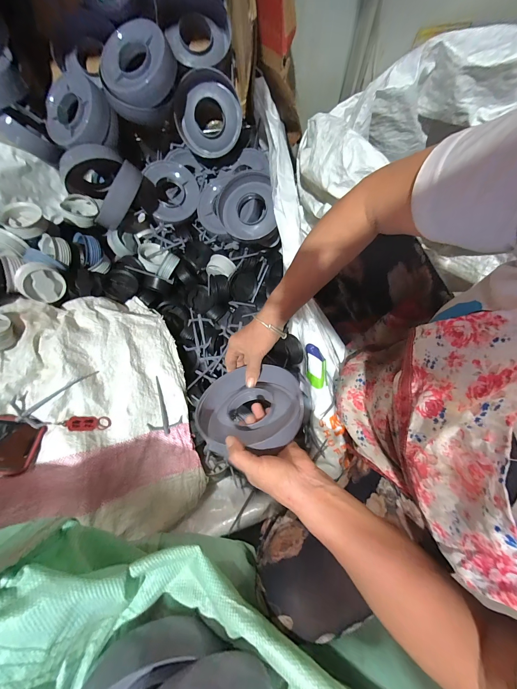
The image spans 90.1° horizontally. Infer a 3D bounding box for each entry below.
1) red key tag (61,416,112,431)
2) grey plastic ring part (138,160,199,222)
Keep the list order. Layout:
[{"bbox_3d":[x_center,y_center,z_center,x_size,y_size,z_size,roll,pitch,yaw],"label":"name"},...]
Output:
[{"bbox_3d":[-0.295,0.137,0.447,0.070,0.005,0.026,16,53,-38],"label":"red key tag"},{"bbox_3d":[-0.235,-0.404,0.684,0.138,0.037,0.146,-1,103,-6],"label":"grey plastic ring part"}]

